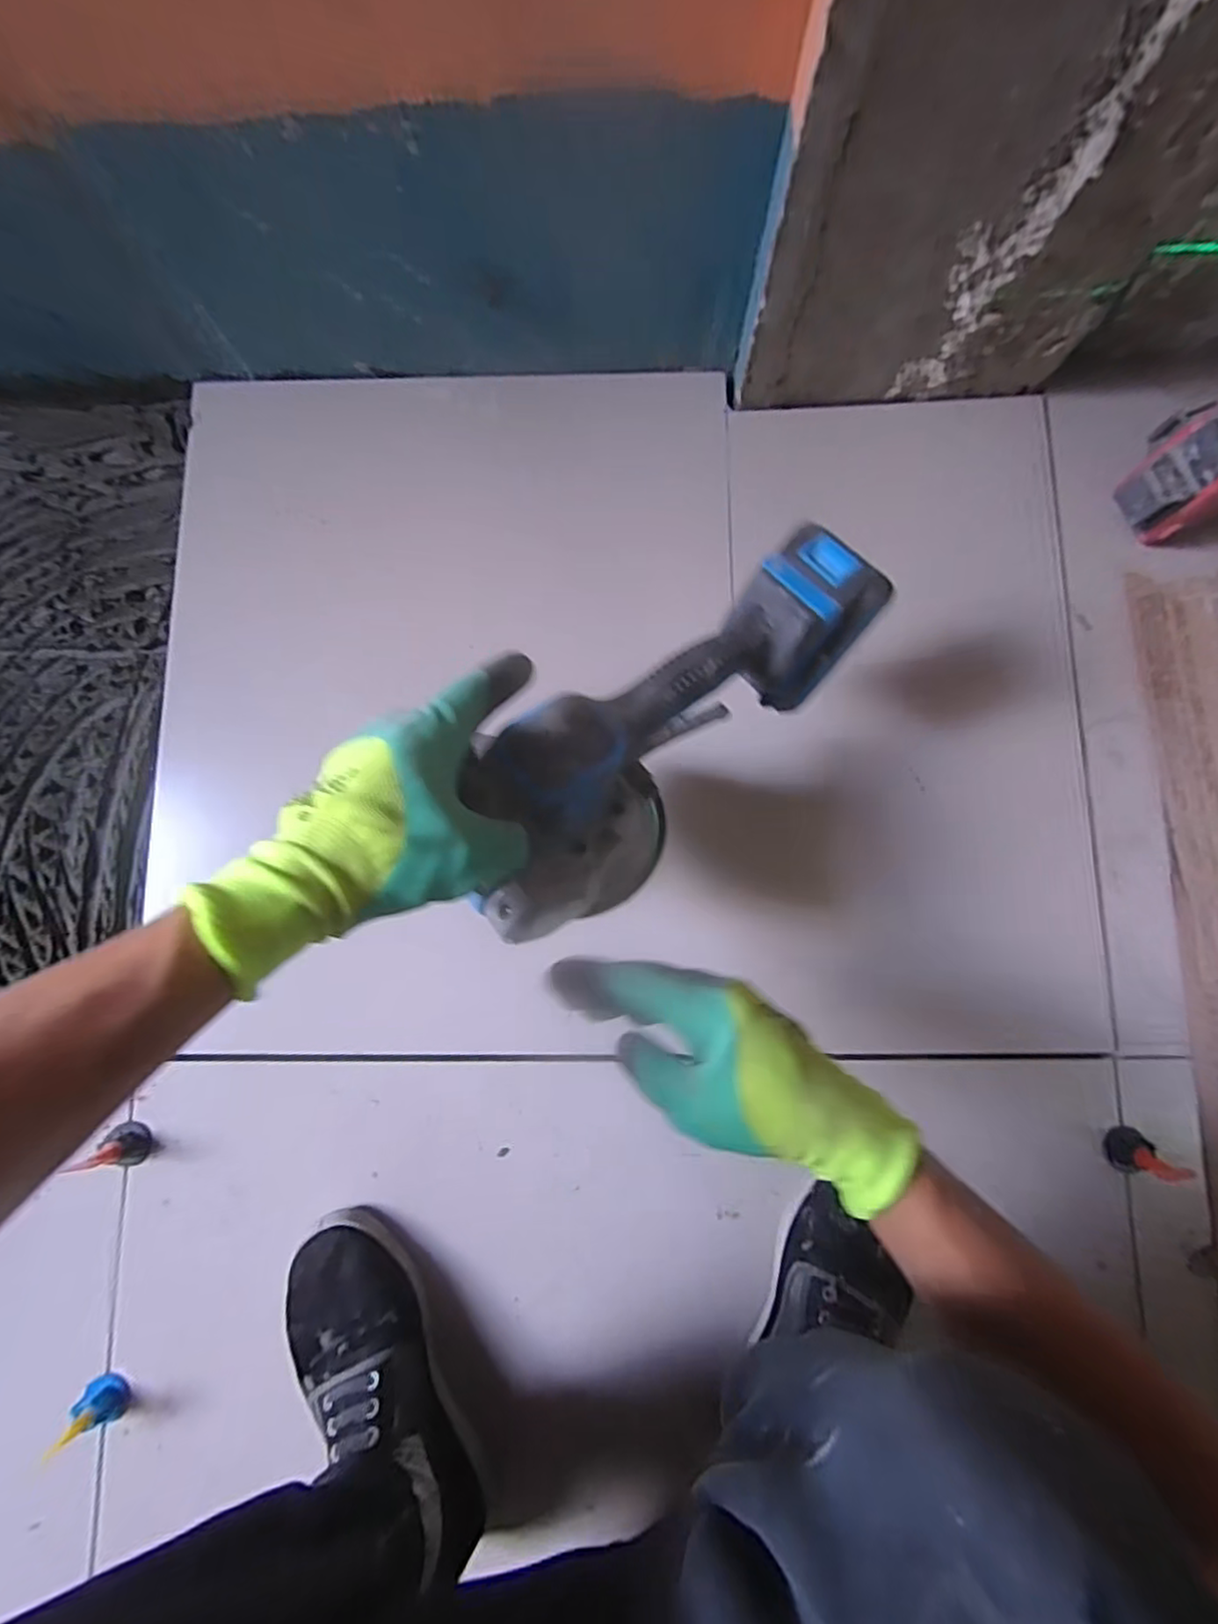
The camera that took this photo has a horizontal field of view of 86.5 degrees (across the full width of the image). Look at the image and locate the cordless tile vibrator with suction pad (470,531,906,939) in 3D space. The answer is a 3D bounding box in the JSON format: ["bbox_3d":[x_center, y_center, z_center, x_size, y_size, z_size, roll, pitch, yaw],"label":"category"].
[{"bbox_3d":[0.034,-0.050,0.403,0.300,0.118,0.104,-43,81,-9],"label":"cordless tile vibrator with suction pad"}]

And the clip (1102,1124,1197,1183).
[{"bbox_3d":[0.403,0.261,0.486,0.030,0.049,0.032,28,84,4],"label":"clip"}]

